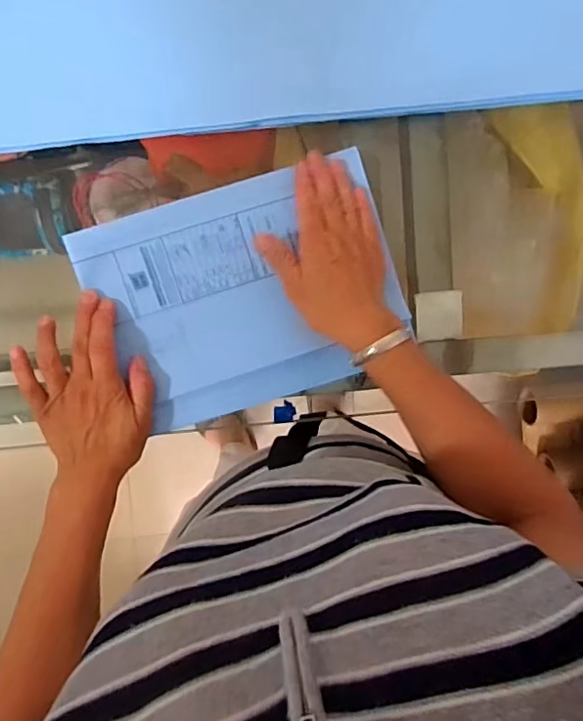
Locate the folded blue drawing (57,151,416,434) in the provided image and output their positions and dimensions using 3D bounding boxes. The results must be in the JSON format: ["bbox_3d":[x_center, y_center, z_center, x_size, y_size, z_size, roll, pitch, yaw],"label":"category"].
[{"bbox_3d":[-0.041,-0.064,0.541,0.288,0.019,0.210,-18,94,-2],"label":"folded blue drawing"}]

